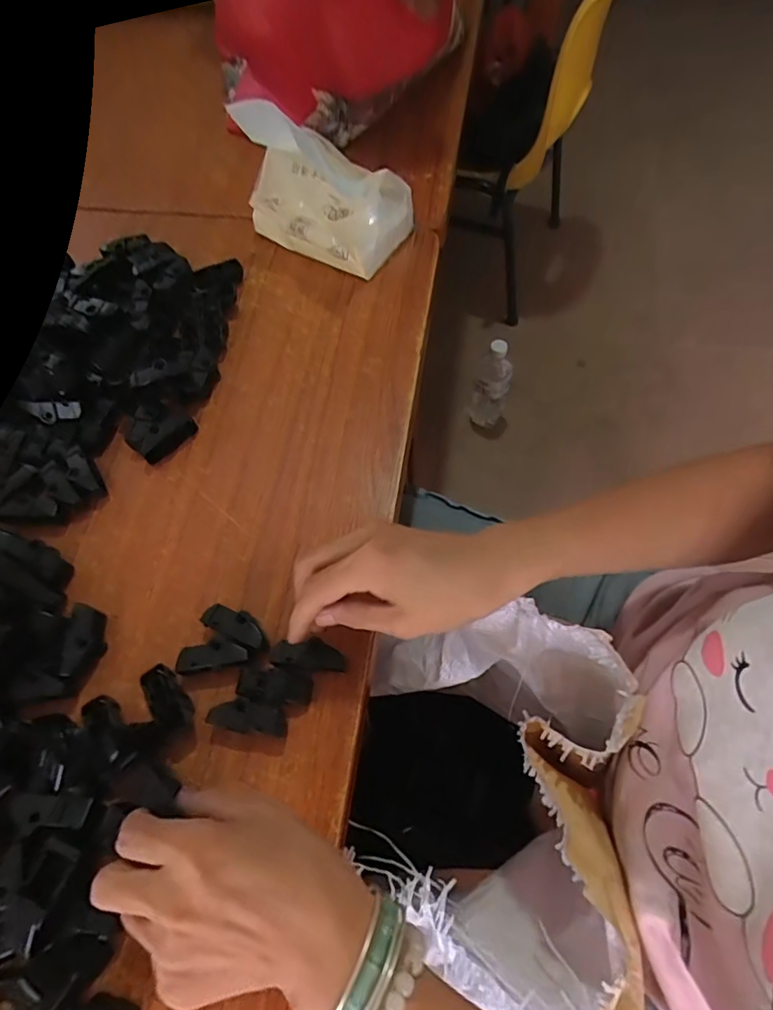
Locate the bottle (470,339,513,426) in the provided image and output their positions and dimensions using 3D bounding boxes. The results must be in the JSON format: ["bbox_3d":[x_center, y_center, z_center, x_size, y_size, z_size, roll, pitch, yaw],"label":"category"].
[{"bbox_3d":[0.210,-0.242,1.037,0.070,0.212,0.056,9,65,8],"label":"bottle"}]

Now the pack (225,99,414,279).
[{"bbox_3d":[-0.054,-0.286,0.460,0.127,0.114,0.086,30,69,15],"label":"pack"}]

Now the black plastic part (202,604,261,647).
[{"bbox_3d":[-0.097,0.078,0.341,0.043,0.020,0.017,20,67,12],"label":"black plastic part"}]

